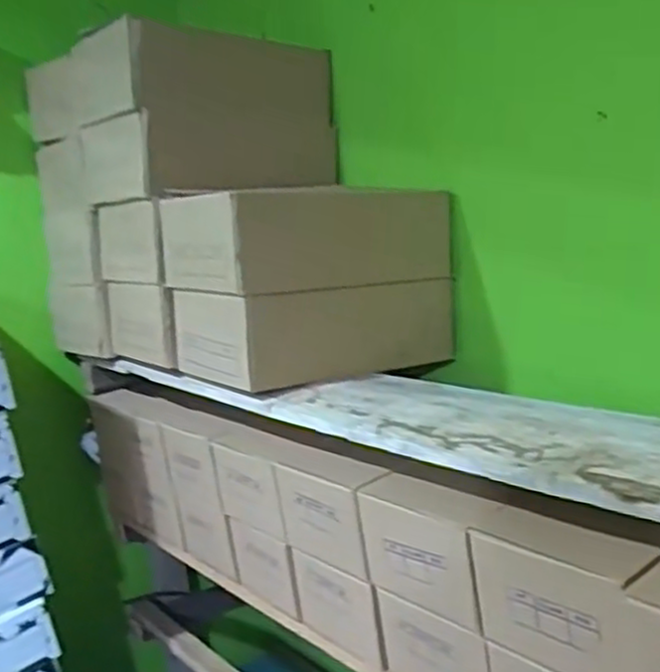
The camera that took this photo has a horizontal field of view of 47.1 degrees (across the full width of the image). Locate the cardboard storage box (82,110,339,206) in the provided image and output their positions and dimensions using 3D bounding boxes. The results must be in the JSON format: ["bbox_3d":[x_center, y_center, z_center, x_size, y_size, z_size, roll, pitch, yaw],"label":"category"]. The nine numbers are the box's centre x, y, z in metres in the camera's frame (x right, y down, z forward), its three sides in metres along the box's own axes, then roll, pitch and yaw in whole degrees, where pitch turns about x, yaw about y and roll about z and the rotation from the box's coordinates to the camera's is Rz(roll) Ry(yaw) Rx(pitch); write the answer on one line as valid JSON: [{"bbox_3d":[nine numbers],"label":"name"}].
[{"bbox_3d":[-0.162,-0.259,1.095,0.314,0.098,0.184,-16,14,-41],"label":"cardboard storage box"}]

